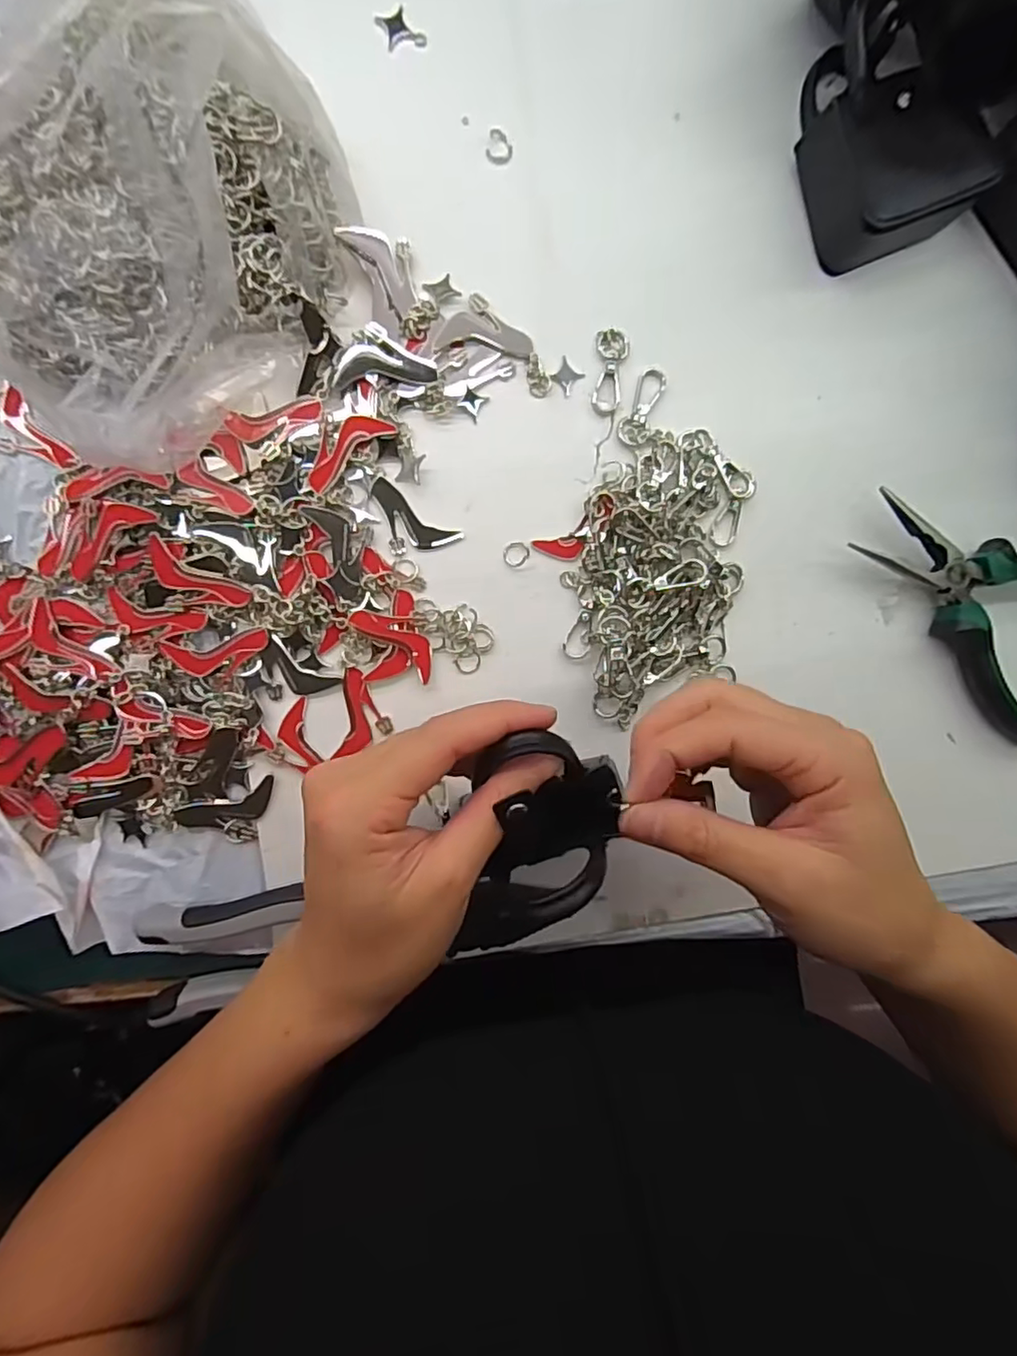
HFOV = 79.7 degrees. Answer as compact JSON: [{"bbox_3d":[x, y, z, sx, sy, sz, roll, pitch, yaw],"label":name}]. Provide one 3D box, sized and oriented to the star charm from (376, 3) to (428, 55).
[{"bbox_3d":[-0.049,-0.295,0.277,0.018,0.004,0.018,-29,97,-5],"label":"star charm"}]

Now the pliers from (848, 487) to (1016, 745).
[{"bbox_3d":[0.245,-0.040,0.320,0.145,0.024,0.095,32,89,-8],"label":"pliers"}]

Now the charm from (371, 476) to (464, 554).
[{"bbox_3d":[-0.049,-0.072,0.292,0.047,0.004,0.025,34,89,-8],"label":"charm"}]

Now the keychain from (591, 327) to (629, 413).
[{"bbox_3d":[0.050,-0.150,0.297,0.016,0.004,0.040,6,93,-8],"label":"keychain"}]

